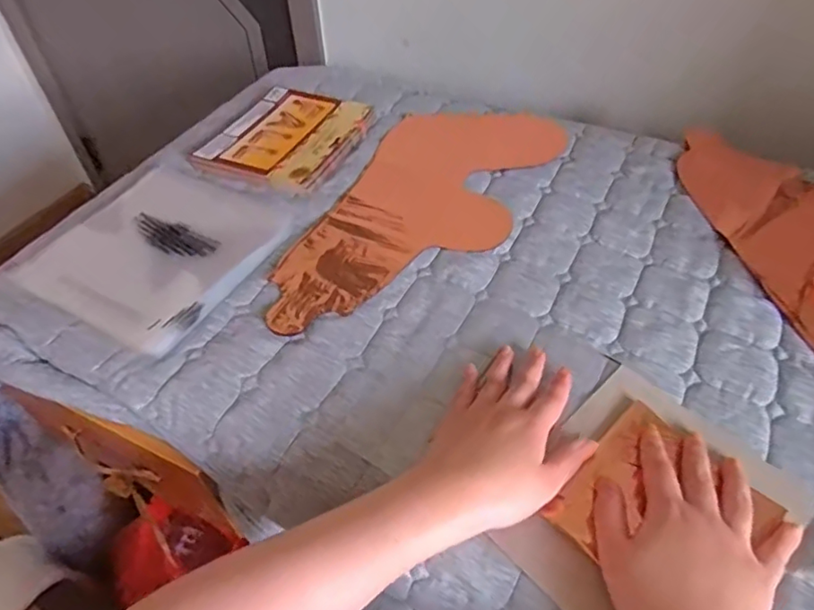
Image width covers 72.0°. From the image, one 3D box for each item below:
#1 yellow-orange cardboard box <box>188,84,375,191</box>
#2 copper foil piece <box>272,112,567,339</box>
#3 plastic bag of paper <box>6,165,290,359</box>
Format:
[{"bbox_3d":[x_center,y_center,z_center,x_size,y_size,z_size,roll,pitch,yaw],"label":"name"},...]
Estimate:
[{"bbox_3d":[-0.156,-0.222,0.735,0.167,0.017,0.204,15,51,16],"label":"yellow-orange cardboard box"},{"bbox_3d":[0.017,-0.118,0.648,0.201,0.011,0.450,23,53,21],"label":"copper foil piece"},{"bbox_3d":[-0.265,-0.060,0.590,0.206,0.024,0.207,20,53,20],"label":"plastic bag of paper"}]

